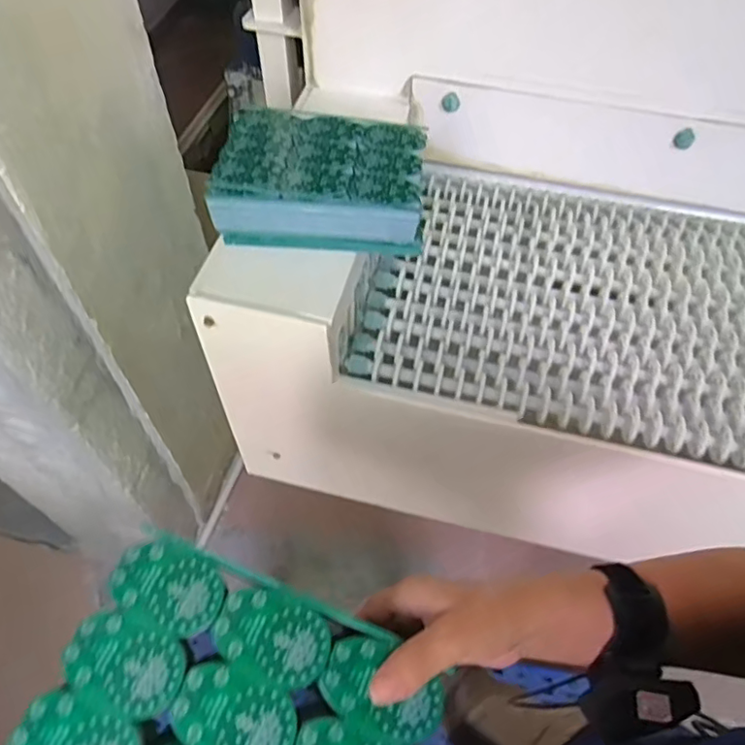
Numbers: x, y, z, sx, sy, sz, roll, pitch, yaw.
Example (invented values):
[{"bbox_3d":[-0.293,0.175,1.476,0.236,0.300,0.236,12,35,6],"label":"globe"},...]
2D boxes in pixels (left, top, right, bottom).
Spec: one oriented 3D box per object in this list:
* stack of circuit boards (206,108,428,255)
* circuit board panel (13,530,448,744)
[{"bbox_3d":[-0.055,-0.211,0.637,0.215,0.081,0.145,2,50,0],"label":"stack of circuit boards"},{"bbox_3d":[-0.076,0.194,0.319,0.205,0.006,0.144,22,62,7],"label":"circuit board panel"}]

